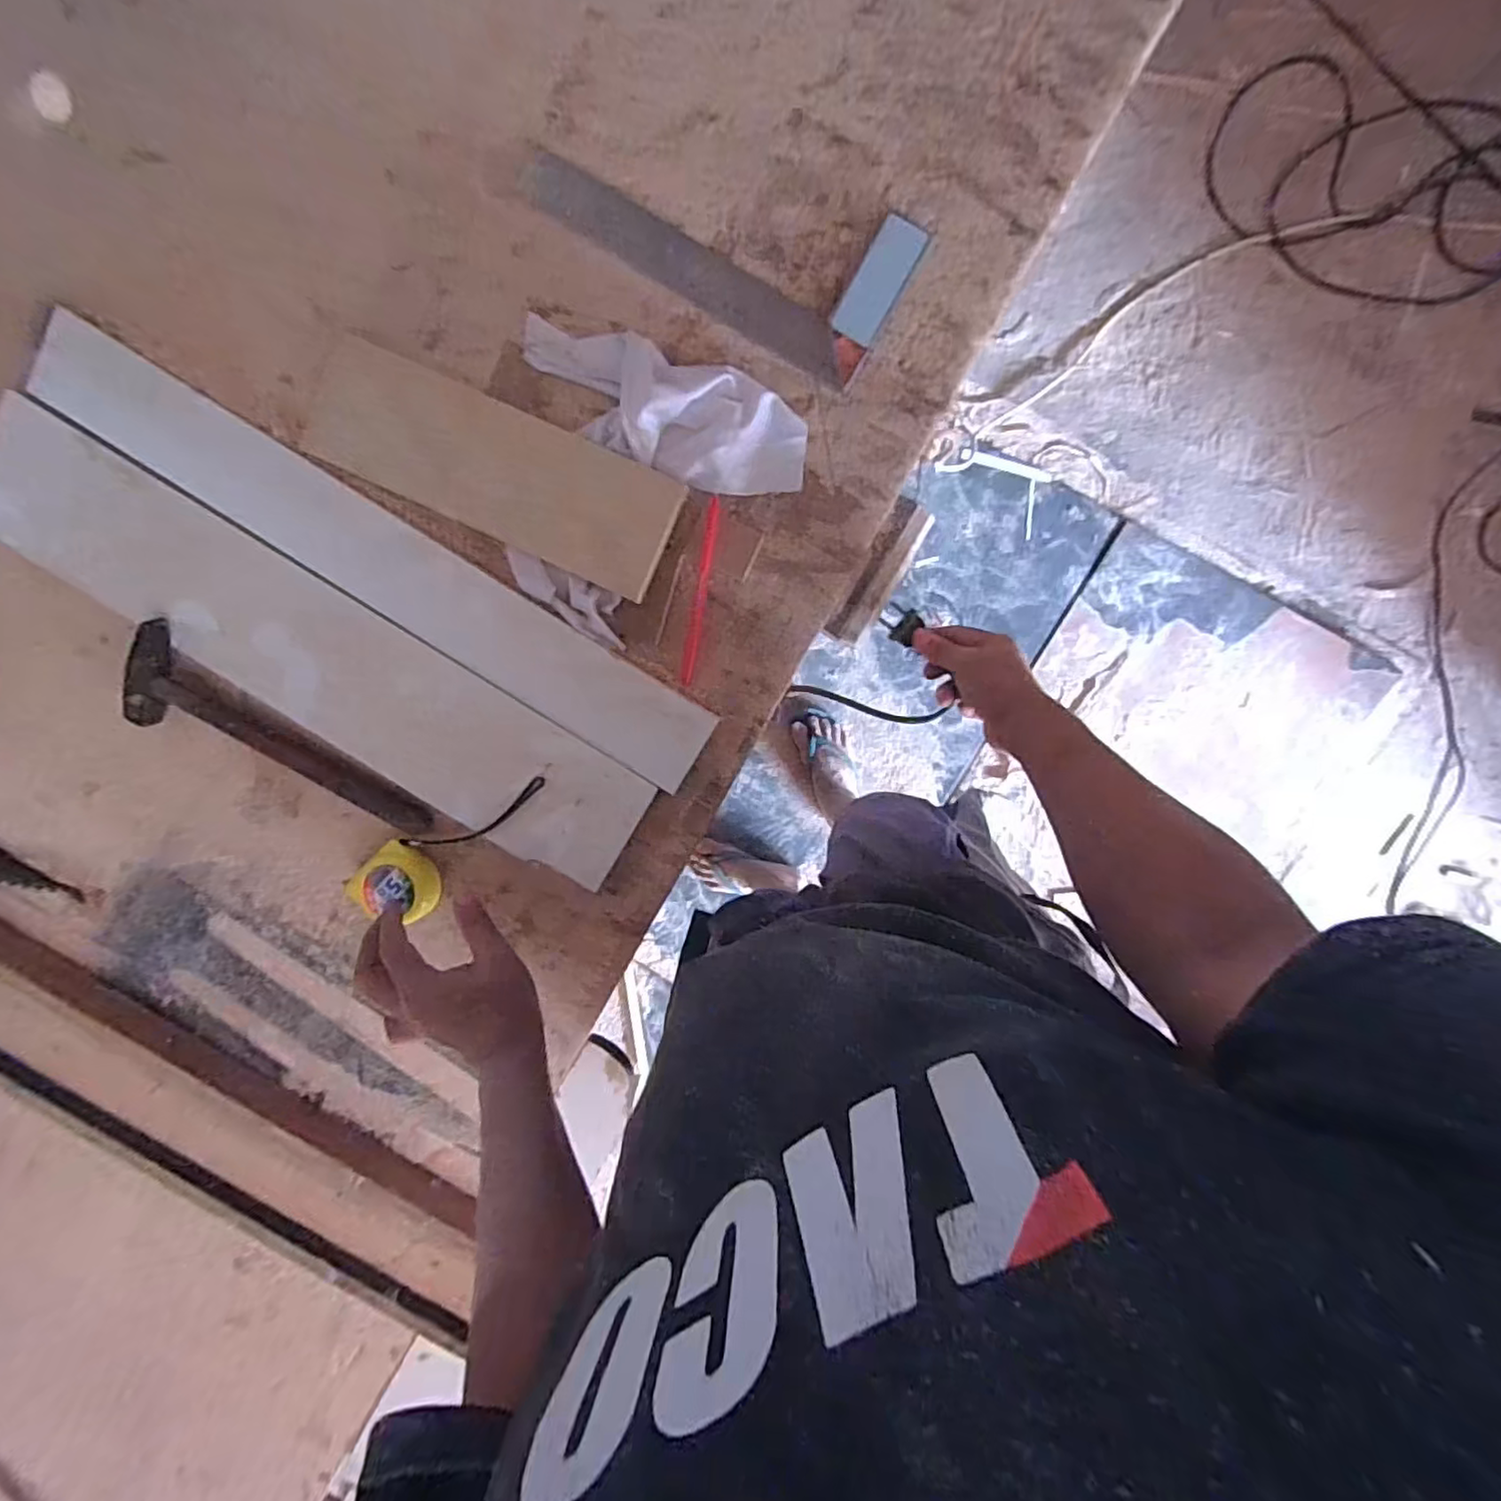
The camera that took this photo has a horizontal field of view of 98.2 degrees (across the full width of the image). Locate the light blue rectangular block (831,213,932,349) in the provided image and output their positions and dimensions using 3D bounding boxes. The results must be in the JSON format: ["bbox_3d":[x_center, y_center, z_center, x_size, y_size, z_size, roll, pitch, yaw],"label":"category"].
[{"bbox_3d":[0.098,-0.357,0.497,0.036,0.015,0.094,30,99,-1],"label":"light blue rectangular block"}]

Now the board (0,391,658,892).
[{"bbox_3d":[-0.372,-0.078,0.555,0.610,0.017,0.120,32,102,-1],"label":"board"}]

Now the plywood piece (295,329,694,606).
[{"bbox_3d":[-0.210,-0.232,0.537,0.311,0.014,0.101,25,99,0],"label":"plywood piece"}]

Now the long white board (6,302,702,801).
[{"bbox_3d":[-0.309,-0.162,0.538,0.617,0.019,0.075,33,98,1],"label":"long white board"}]

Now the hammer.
[{"bbox_3d":[-0.410,-0.007,0.568,0.276,0.038,0.087,28,99,-1],"label":"hammer"}]

